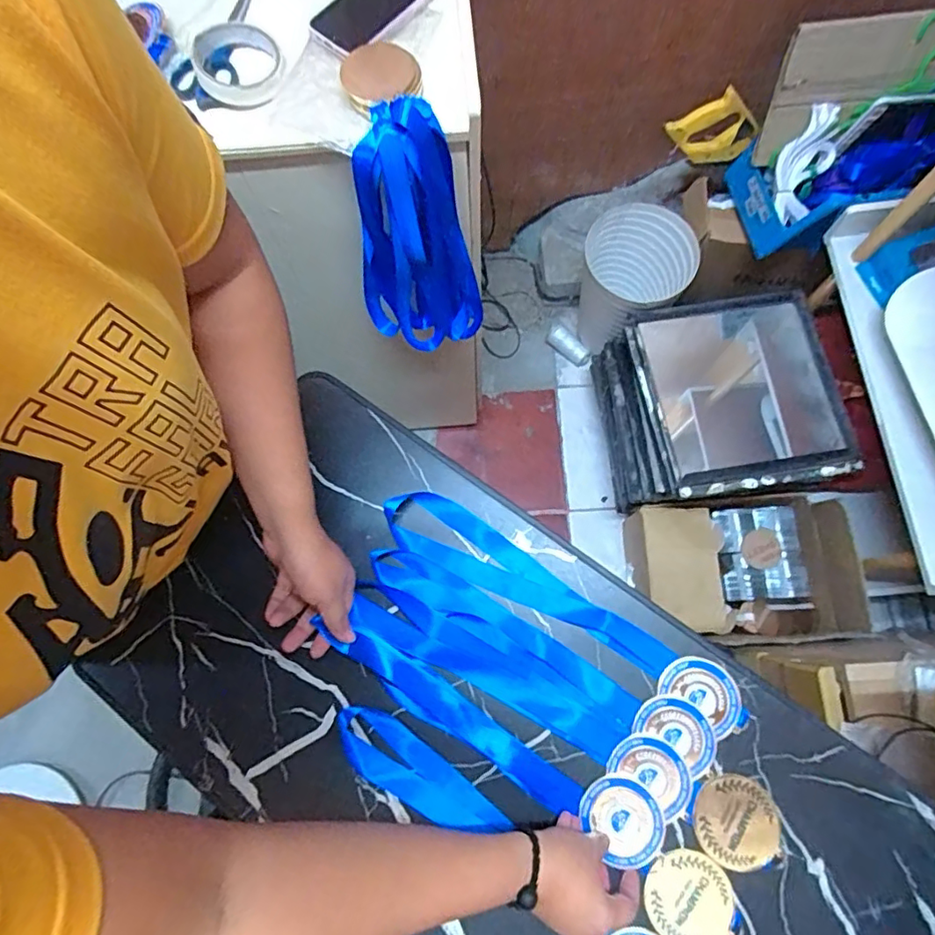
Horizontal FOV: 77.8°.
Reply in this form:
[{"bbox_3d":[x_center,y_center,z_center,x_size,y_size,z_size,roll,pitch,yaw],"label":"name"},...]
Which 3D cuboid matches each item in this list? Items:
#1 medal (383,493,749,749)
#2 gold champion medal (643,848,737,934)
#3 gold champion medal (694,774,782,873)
[{"bbox_3d":[0.089,0.130,0.560,0.379,0.008,0.061,29,78,9],"label":"medal"},{"bbox_3d":[0.189,0.368,0.493,0.073,0.005,0.071,-1,75,2],"label":"gold champion medal"},{"bbox_3d":[0.236,0.311,0.507,0.072,0.004,0.071,-1,75,2],"label":"gold champion medal"}]

